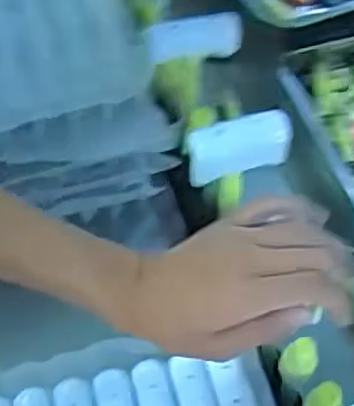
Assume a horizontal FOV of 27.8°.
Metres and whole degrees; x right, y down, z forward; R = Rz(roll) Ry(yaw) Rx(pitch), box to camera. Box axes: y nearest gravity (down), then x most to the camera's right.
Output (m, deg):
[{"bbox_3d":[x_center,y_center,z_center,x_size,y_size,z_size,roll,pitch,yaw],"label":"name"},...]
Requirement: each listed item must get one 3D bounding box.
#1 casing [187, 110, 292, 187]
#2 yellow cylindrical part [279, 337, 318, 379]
[{"bbox_3d":[0.048,-0.043,0.548,0.081,0.033,0.030,-11,58,-11],"label":"casing"},{"bbox_3d":[0.090,0.114,0.524,0.025,0.025,0.023,1,56,-2],"label":"yellow cylindrical part"}]

